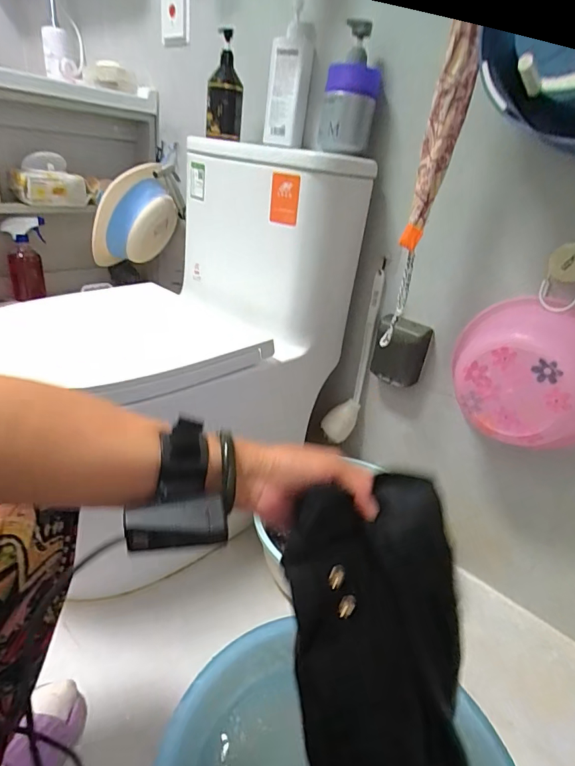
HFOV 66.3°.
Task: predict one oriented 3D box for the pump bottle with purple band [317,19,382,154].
[{"bbox_3d":[0.108,-0.496,0.743,0.088,0.185,0.087,9,26,5],"label":"pump bottle with purple band"}]

